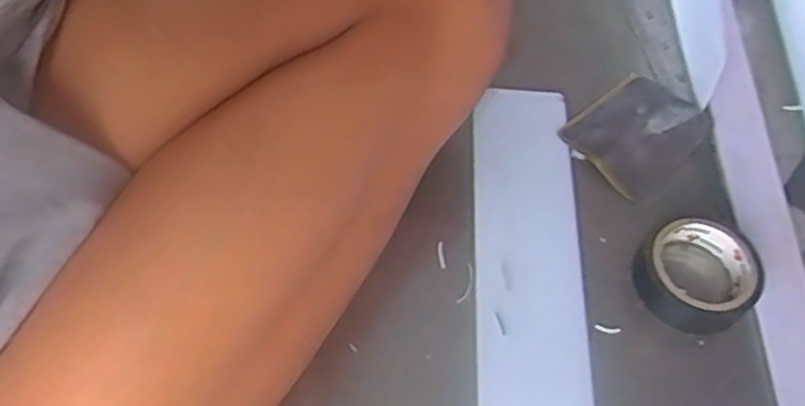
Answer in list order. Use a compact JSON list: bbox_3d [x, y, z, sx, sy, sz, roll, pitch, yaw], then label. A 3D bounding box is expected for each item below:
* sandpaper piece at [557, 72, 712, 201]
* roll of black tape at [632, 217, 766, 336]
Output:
[{"bbox_3d":[0.123,-0.040,0.393,0.068,0.012,0.052,-36,67,-22],"label":"sandpaper piece"},{"bbox_3d":[0.137,0.034,0.349,0.050,0.021,0.050,1,57,-2],"label":"roll of black tape"}]

